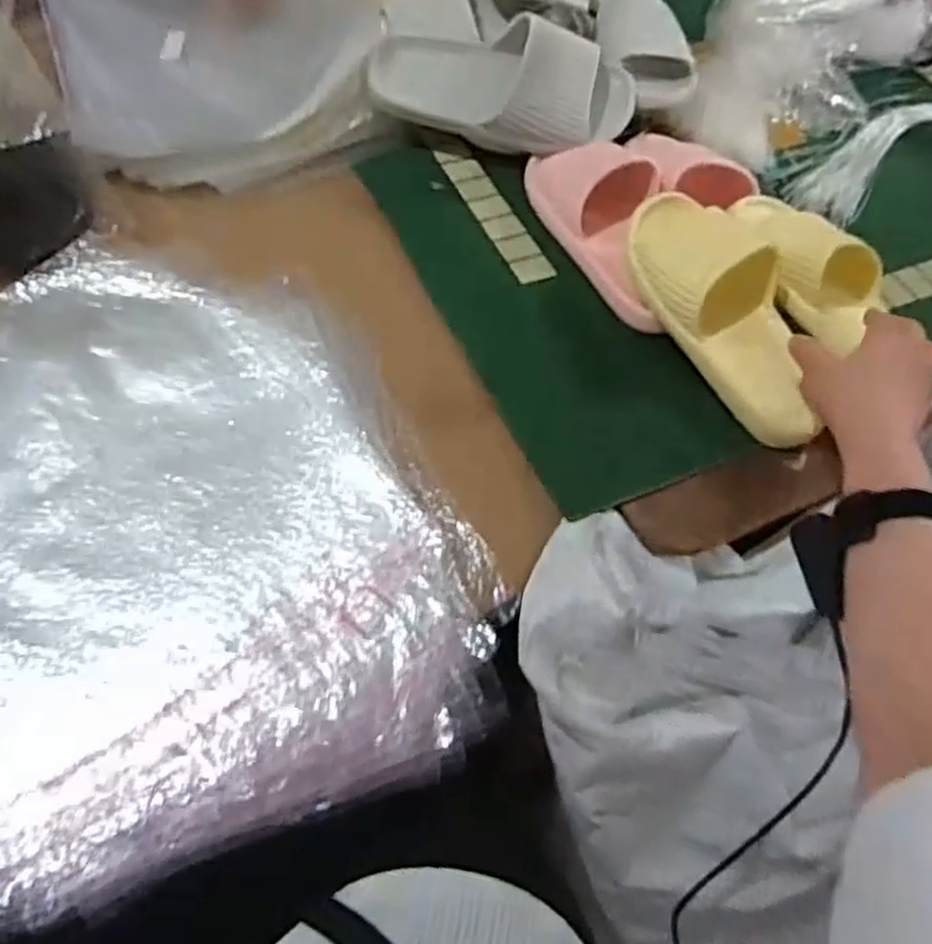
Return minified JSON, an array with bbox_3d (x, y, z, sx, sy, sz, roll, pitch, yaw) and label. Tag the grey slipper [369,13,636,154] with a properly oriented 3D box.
[{"bbox_3d":[0.040,-0.384,0.743,0.266,0.081,0.091,1,60,-3],"label":"grey slipper"}]

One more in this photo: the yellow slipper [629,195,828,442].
[{"bbox_3d":[0.227,-0.144,0.655,0.105,0.058,0.258,-21,78,-15],"label":"yellow slipper"}]

